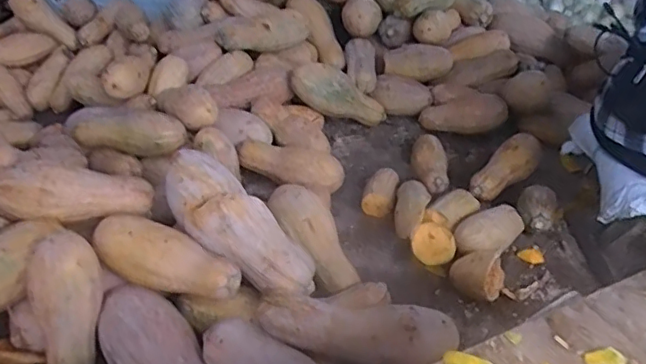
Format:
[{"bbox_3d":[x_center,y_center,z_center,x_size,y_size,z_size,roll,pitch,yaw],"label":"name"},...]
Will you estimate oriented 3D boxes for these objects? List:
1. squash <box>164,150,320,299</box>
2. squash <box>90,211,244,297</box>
[{"bbox_3d":[-0.179,0.077,1.135,0.411,0.116,0.149,39,50,24],"label":"squash"},{"bbox_3d":[-0.303,0.147,1.087,0.298,0.093,0.094,14,34,27],"label":"squash"}]

